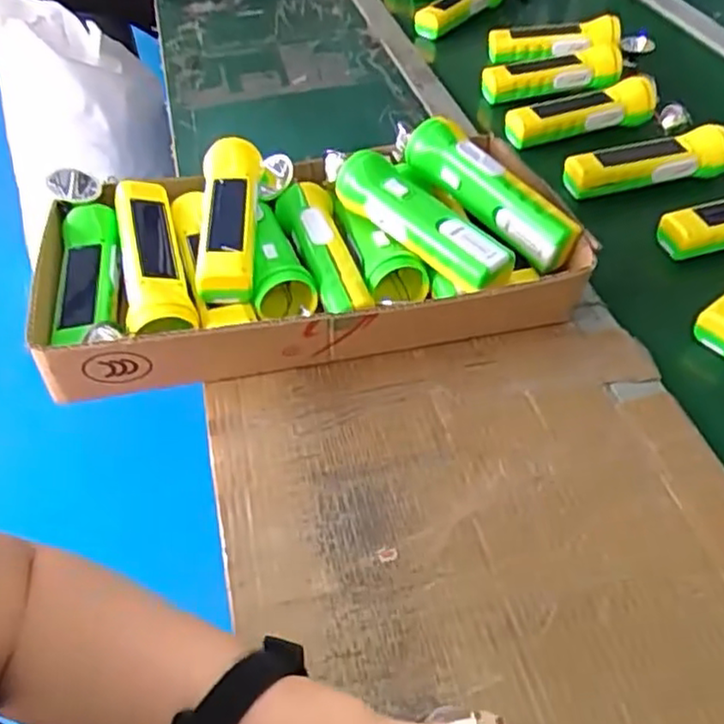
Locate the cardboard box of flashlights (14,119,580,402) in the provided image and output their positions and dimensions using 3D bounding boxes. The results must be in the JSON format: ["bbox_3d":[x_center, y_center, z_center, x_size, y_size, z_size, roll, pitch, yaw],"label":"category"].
[{"bbox_3d":[-0.054,-0.097,0.561,0.405,0.100,0.210,-8,47,-8],"label":"cardboard box of flashlights"}]

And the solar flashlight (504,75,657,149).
[{"bbox_3d":[0.250,-0.286,0.773,0.177,0.045,0.052,-11,47,-10],"label":"solar flashlight"}]

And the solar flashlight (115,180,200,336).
[{"bbox_3d":[-0.169,-0.082,0.542,0.048,0.046,0.163,-13,48,-14],"label":"solar flashlight"}]

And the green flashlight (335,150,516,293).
[{"bbox_3d":[0.048,-0.116,0.545,0.047,0.043,0.173,-33,56,-28],"label":"green flashlight"}]

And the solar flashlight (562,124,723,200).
[{"bbox_3d":[0.294,-0.202,0.701,0.170,0.053,0.043,-10,47,-9],"label":"solar flashlight"}]

